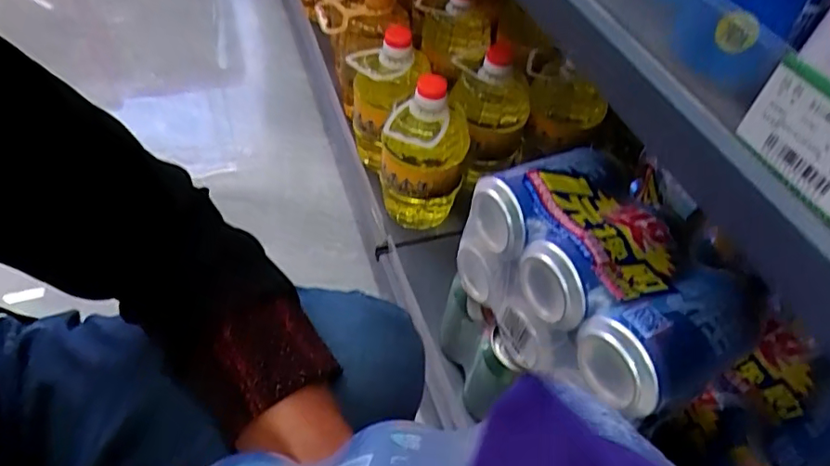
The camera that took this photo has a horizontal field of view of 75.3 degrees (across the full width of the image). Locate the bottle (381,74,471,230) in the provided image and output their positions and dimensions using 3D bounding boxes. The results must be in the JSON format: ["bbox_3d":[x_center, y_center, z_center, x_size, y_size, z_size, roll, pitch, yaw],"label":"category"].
[{"bbox_3d":[0.009,-0.081,0.625,0.093,0.192,0.082,9,51,3],"label":"bottle"}]

